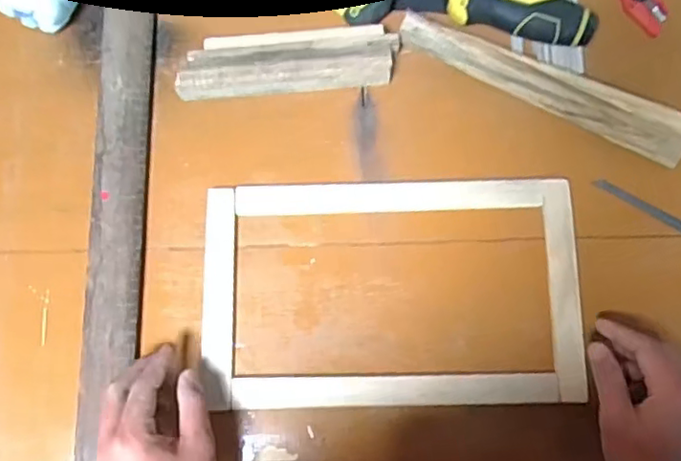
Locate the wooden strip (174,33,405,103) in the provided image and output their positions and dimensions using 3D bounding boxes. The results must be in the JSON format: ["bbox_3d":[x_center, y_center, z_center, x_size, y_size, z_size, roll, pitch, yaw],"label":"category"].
[{"bbox_3d":[-0.051,-0.162,0.599,0.215,0.031,0.054,-5,80,0],"label":"wooden strip"}]

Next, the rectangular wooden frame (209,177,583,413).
[{"bbox_3d":[0.047,0.055,0.569,0.348,0.016,0.211,-2,80,0],"label":"rectangular wooden frame"}]

